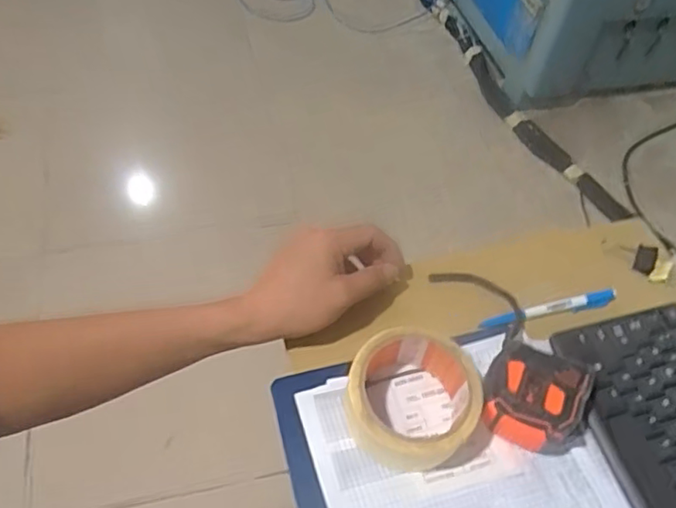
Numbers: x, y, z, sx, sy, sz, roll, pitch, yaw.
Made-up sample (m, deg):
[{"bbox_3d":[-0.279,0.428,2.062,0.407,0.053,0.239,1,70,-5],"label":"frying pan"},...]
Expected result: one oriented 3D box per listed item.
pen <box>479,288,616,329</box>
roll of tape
[{"bbox_3d":[0.195,0.051,0.539,0.136,0.011,0.015,-9,54,-13],"label":"pen"},{"bbox_3d":[0.056,0.112,0.449,0.103,0.058,0.093,-31,61,-26],"label":"roll of tape"}]

